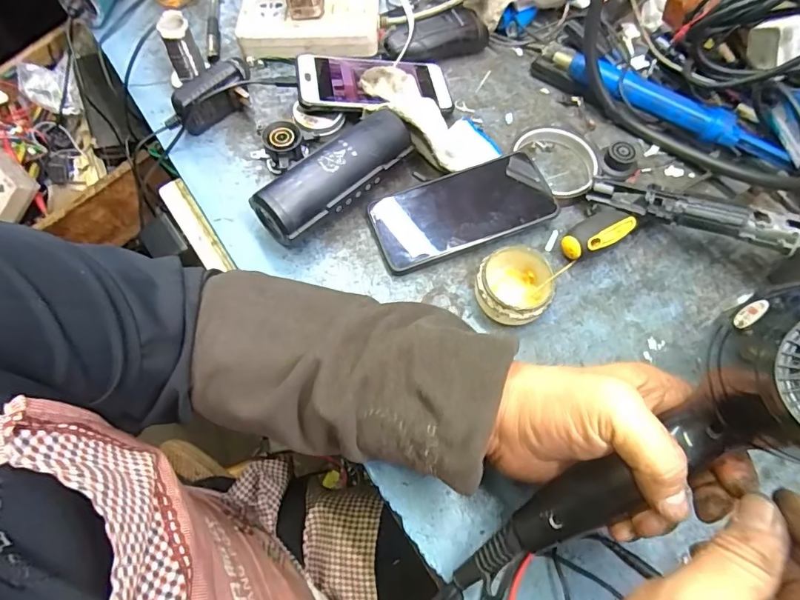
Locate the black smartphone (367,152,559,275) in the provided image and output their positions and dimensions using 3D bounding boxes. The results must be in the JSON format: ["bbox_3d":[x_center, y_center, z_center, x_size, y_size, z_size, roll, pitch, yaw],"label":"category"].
[{"bbox_3d":[0.056,-0.081,0.419,0.158,0.015,0.076,-19,73,-3],"label":"black smartphone"}]

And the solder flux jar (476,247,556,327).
[{"bbox_3d":[0.092,-0.007,0.385,0.060,0.038,0.065,1,65,-2],"label":"solder flux jar"}]

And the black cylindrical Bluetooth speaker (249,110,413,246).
[{"bbox_3d":[-0.056,-0.107,0.413,0.047,0.053,0.149,43,70,16],"label":"black cylindrical Bluetooth speaker"}]

